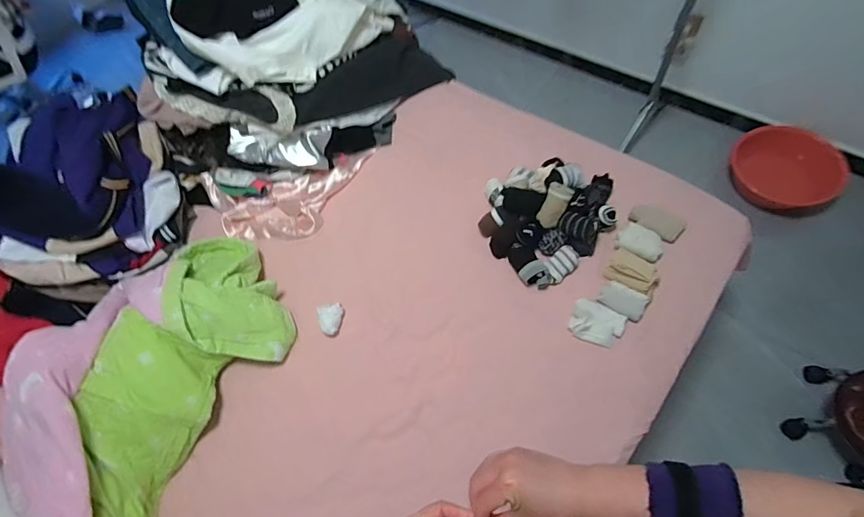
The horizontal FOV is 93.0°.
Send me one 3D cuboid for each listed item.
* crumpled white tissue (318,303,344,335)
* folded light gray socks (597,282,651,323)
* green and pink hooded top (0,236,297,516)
[{"bbox_3d":[-0.242,0.153,1.009,0.061,0.045,0.066,-23,61,-3],"label":"crumpled white tissue"},{"bbox_3d":[0.429,0.095,0.918,0.096,0.034,0.060,27,70,21],"label":"folded light gray socks"},{"bbox_3d":[-0.627,0.242,0.911,0.413,0.199,0.721,23,68,17],"label":"green and pink hooded top"}]

